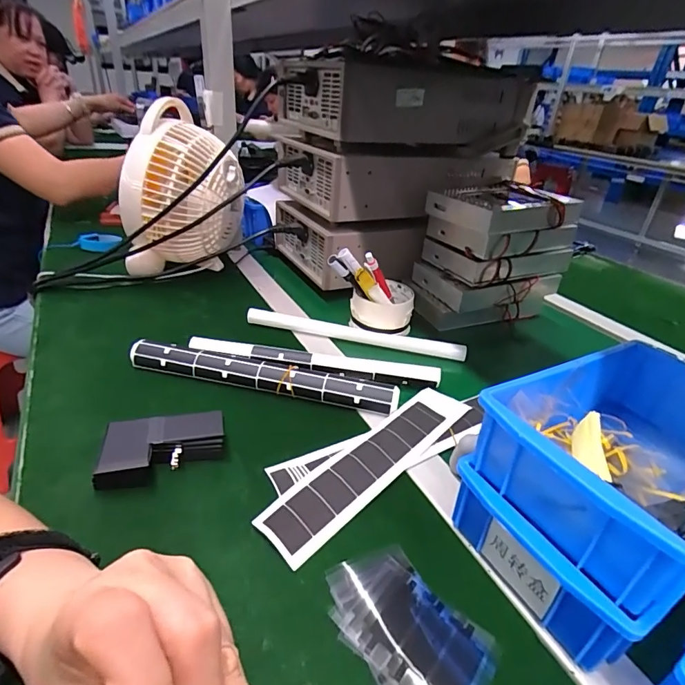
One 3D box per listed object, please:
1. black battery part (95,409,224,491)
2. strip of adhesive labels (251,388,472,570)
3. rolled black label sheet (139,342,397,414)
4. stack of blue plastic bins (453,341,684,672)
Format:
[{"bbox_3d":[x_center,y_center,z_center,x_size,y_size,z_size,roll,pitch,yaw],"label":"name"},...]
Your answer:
[{"bbox_3d":[-0.153,0.093,0.369,0.099,0.032,0.056,-6,33,-17],"label":"black battery part"},{"bbox_3d":[0.032,0.104,0.388,0.048,0.007,0.234,35,43,29],"label":"strip of adhesive labels"},{"bbox_3d":[-0.087,0.033,0.466,0.290,0.020,0.028,10,31,8],"label":"rolled black label sheet"},{"bbox_3d":[0.201,0.098,0.316,0.209,0.125,0.134,-14,36,-29],"label":"stack of blue plastic bins"}]

